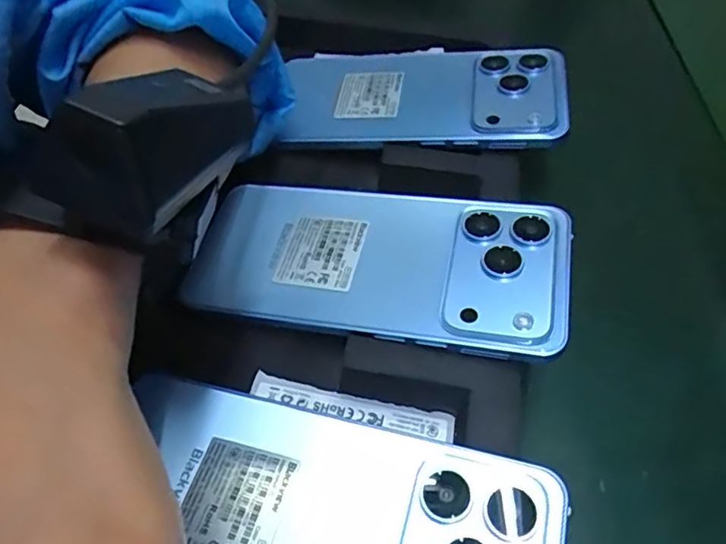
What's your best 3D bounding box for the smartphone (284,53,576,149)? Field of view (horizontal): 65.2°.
[{"bbox_3d":[0.030,-0.099,0.313,0.153,0.010,0.078,1,54,13],"label":"smartphone"}]

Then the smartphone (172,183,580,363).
[{"bbox_3d":[0.005,-0.006,0.246,0.159,0.008,0.075,7,55,16],"label":"smartphone"}]

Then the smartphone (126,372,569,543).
[{"bbox_3d":[-0.016,0.082,0.182,0.151,0.005,0.074,10,56,16],"label":"smartphone"}]

